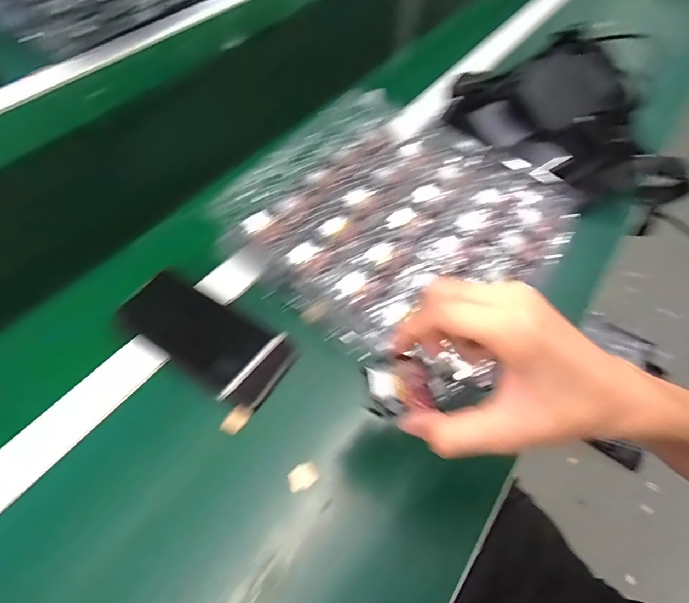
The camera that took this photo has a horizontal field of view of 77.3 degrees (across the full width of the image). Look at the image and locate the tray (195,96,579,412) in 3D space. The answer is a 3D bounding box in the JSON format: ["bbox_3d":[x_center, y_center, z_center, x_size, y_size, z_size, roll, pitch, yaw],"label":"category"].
[{"bbox_3d":[0.048,-0.088,0.438,0.291,0.027,0.284,35,64,18],"label":"tray"}]

